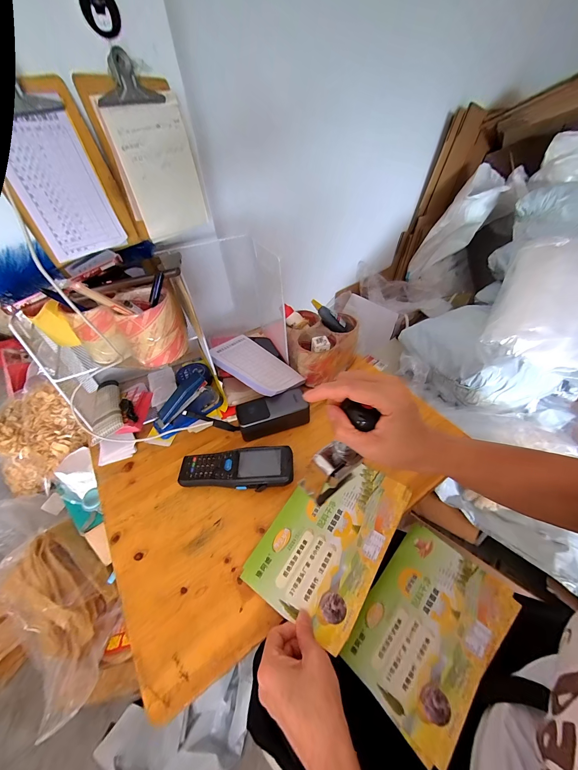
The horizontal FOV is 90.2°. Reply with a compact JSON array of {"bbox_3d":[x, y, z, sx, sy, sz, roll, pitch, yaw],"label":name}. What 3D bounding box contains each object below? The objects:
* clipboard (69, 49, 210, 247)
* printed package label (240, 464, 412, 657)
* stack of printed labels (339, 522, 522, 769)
[{"bbox_3d":[-0.228,-0.385,0.486,0.021,0.224,0.149,23,47,36],"label":"clipboard"},{"bbox_3d":[0.058,0.200,0.402,0.144,0.006,0.223,26,54,24],"label":"printed package label"},{"bbox_3d":[0.183,0.318,0.386,0.212,0.031,0.145,-36,53,-27],"label":"stack of printed labels"}]

